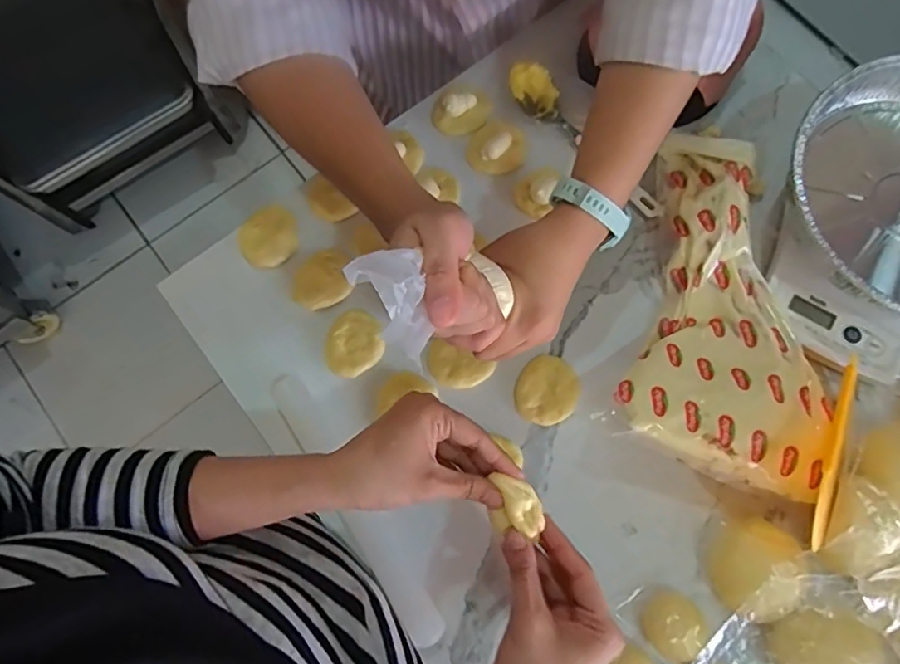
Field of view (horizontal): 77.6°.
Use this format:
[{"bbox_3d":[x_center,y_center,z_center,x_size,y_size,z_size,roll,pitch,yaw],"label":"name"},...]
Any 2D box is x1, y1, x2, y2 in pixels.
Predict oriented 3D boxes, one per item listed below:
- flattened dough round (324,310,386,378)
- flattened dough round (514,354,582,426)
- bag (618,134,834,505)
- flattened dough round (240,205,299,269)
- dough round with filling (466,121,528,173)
[{"bbox_3d":[-0.082,0.011,0.478,0.054,0.015,0.049,-36,78,-8],"label":"flattened dough round"},{"bbox_3d":[0.082,0.048,0.463,0.051,0.007,0.058,26,77,7],"label":"flattened dough round"},{"bbox_3d":[0.223,-0.023,0.453,0.141,0.053,0.275,16,76,5],"label":"bag"},{"bbox_3d":[-0.161,-0.087,0.502,0.049,0.010,0.058,-1,75,0],"label":"flattened dough round"},{"bbox_3d":[0.042,-0.172,0.513,0.052,0.021,0.049,0,75,0],"label":"dough round with filling"}]

